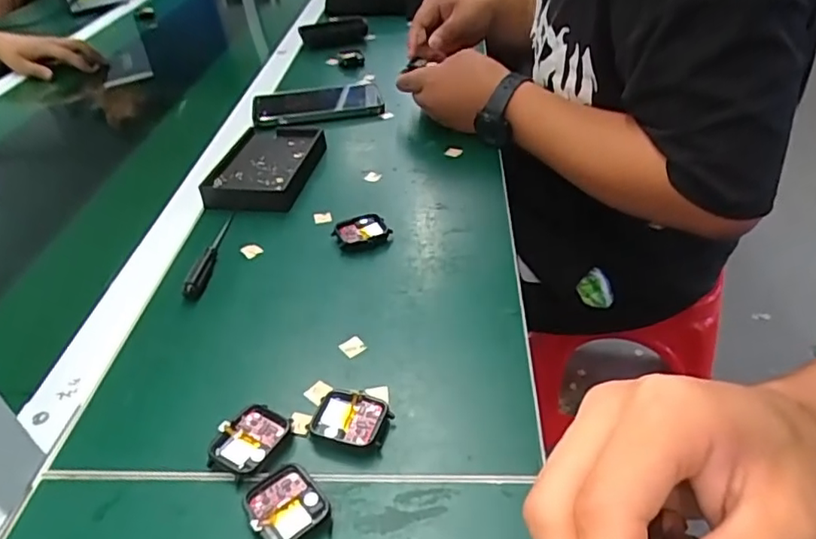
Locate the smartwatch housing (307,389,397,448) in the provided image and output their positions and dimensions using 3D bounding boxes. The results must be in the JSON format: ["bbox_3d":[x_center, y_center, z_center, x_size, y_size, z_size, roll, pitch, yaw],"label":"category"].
[{"bbox_3d":[-0.036,0.093,0.361,0.047,0.011,0.037,7,40,13],"label":"smartwatch housing"}]

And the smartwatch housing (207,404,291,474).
[{"bbox_3d":[-0.095,0.102,0.353,0.038,0.011,0.044,14,42,21],"label":"smartwatch housing"}]

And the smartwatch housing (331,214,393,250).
[{"bbox_3d":[-0.040,-0.032,0.516,0.046,0.011,0.038,-17,40,-16],"label":"smartwatch housing"}]

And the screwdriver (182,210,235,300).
[{"bbox_3d":[-0.170,-0.016,0.511,0.012,0.011,0.115,1,38,5],"label":"screwdriver"}]

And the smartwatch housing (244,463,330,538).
[{"bbox_3d":[-0.066,0.129,0.318,0.037,0.010,0.039,-26,44,-26],"label":"smartwatch housing"}]

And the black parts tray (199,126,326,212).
[{"bbox_3d":[-0.149,-0.113,0.624,0.099,0.021,0.162,4,39,9],"label":"black parts tray"}]

